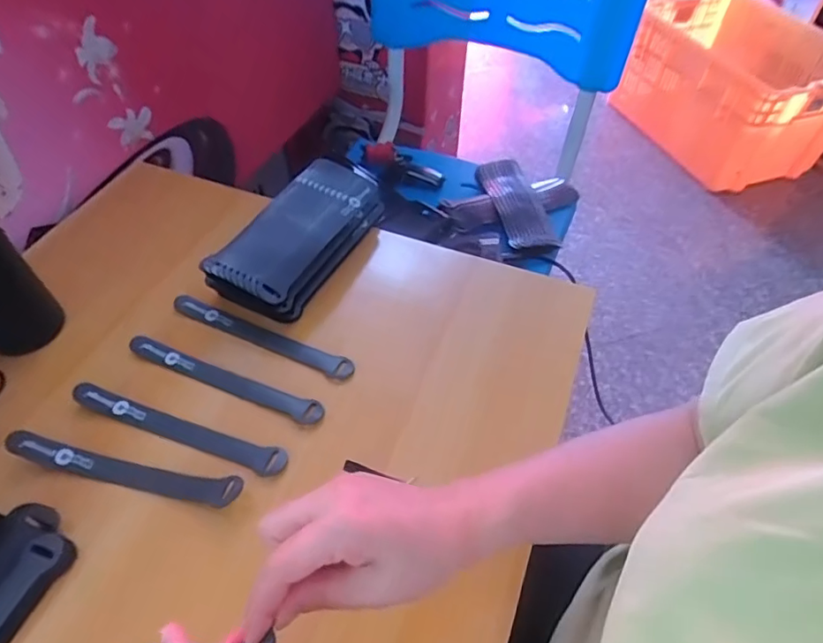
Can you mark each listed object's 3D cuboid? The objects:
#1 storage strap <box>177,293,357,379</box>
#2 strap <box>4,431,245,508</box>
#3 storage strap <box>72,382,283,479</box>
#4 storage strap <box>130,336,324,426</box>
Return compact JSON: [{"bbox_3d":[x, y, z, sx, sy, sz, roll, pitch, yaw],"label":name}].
[{"bbox_3d":[-0.145,0.013,0.511,0.197,0.010,0.023,22,54,15],"label":"storage strap"},{"bbox_3d":[-0.225,0.117,0.417,0.189,0.019,0.021,11,52,7],"label":"strap"},{"bbox_3d":[-0.197,0.089,0.446,0.195,0.008,0.022,16,53,11],"label":"storage strap"},{"bbox_3d":[-0.171,0.051,0.478,0.196,0.009,0.022,19,53,13],"label":"storage strap"}]

